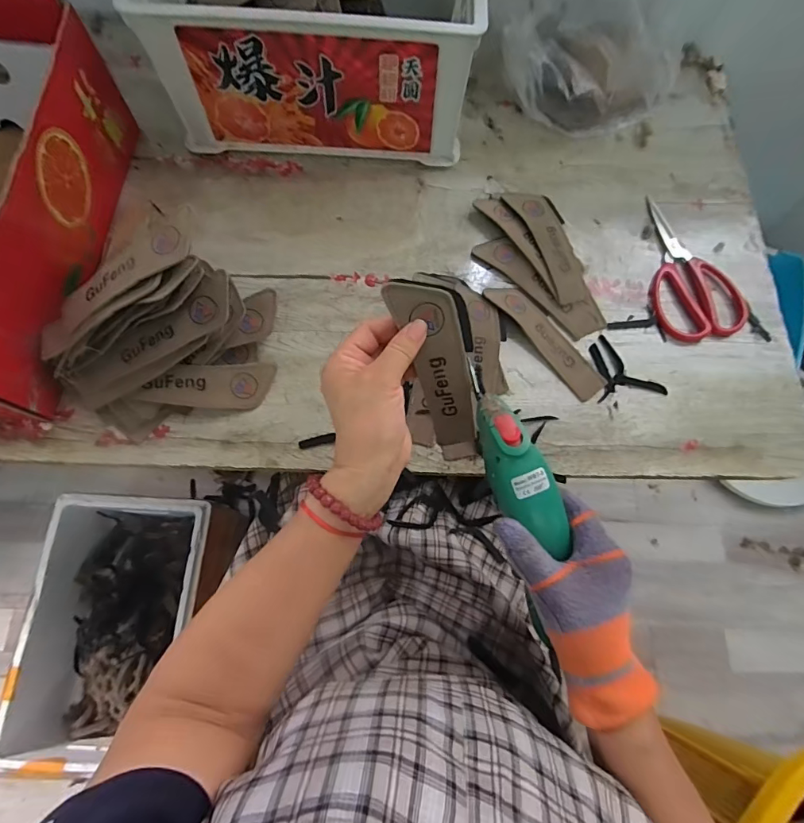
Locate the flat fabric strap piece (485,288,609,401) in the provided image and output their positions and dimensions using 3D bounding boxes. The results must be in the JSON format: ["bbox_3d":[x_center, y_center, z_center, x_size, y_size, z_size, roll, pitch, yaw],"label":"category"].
[{"bbox_3d":[0.156,-0.079,0.481,0.044,0.018,0.154,-40,78,-13],"label":"flat fabric strap piece"}]

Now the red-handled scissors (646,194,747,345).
[{"bbox_3d":[0.324,-0.168,0.524,0.097,0.011,0.182,-11,73,-6],"label":"red-handled scissors"}]

